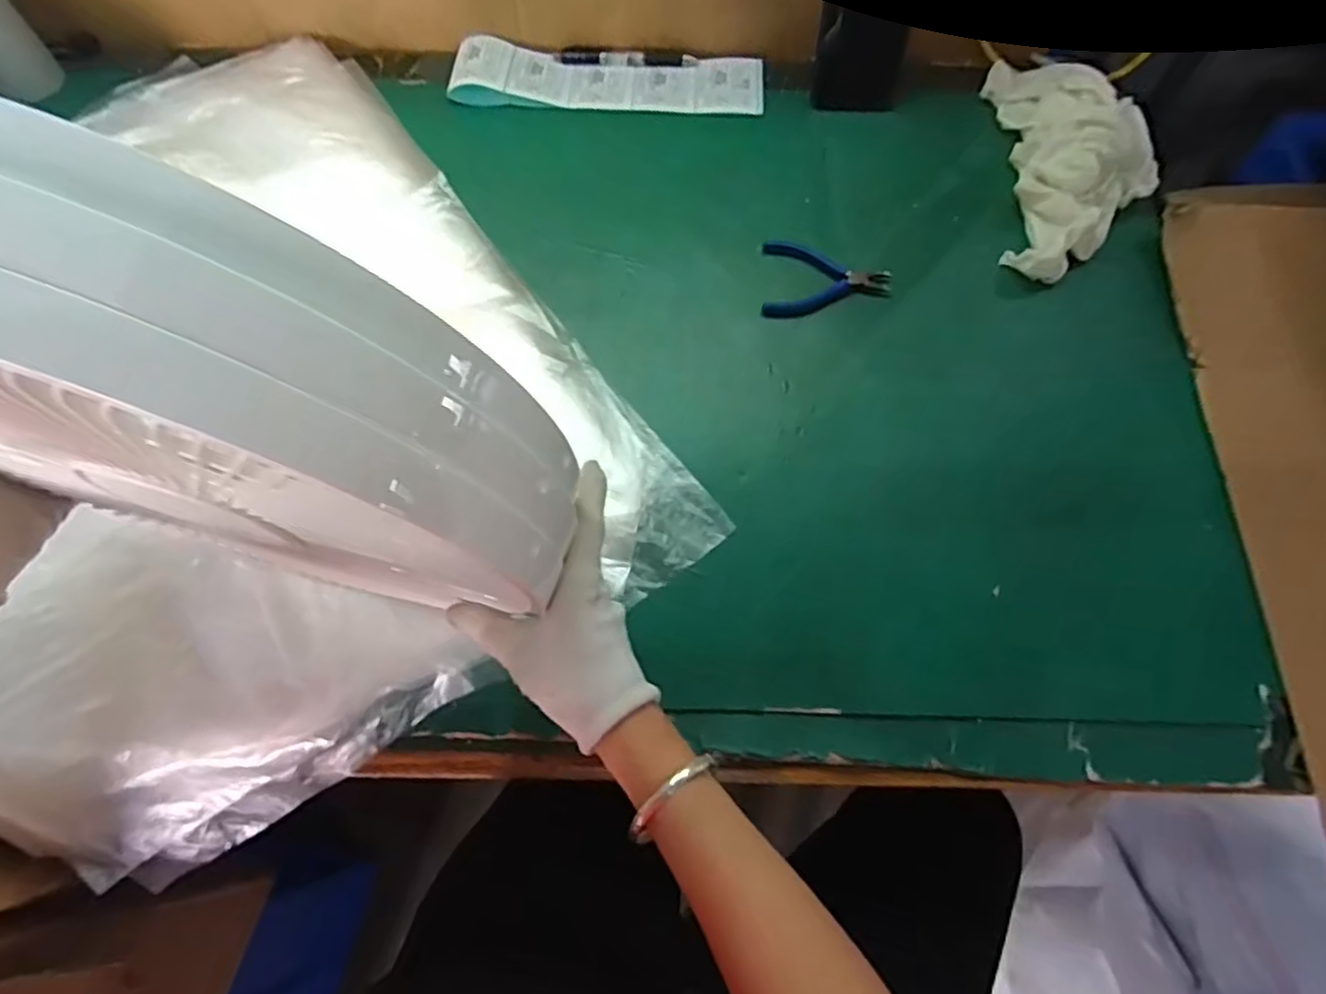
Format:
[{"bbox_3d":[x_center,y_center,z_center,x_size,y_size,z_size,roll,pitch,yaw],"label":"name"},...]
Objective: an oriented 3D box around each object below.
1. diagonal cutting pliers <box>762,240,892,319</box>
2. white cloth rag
[{"bbox_3d":[0.143,-0.190,0.602,0.109,0.013,0.079,3,70,2],"label":"diagonal cutting pliers"},{"bbox_3d":[0.378,-0.310,0.623,0.138,0.049,0.251,4,70,2],"label":"white cloth rag"}]

